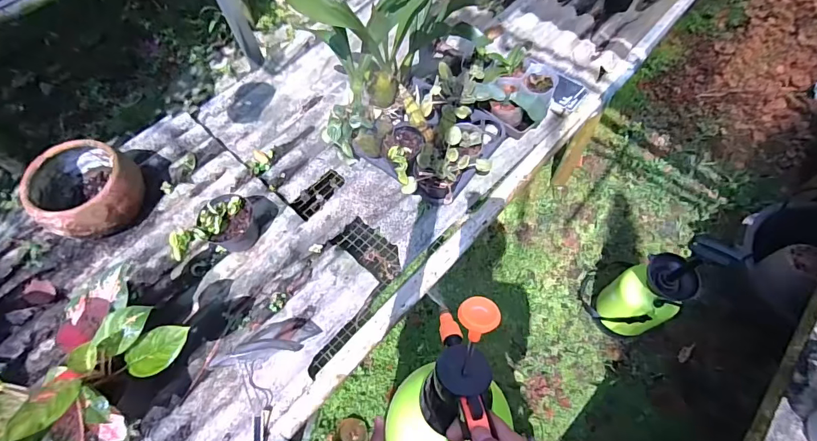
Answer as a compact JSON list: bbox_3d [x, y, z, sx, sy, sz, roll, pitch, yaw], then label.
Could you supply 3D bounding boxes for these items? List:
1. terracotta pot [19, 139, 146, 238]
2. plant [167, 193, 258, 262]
[{"bbox_3d":[-0.819,-0.074,1.057,0.251,0.145,0.217,22,65,13],"label":"terracotta pot"},{"bbox_3d":[-0.452,0.036,1.014,0.122,0.145,0.187,18,65,11],"label":"plant"}]

